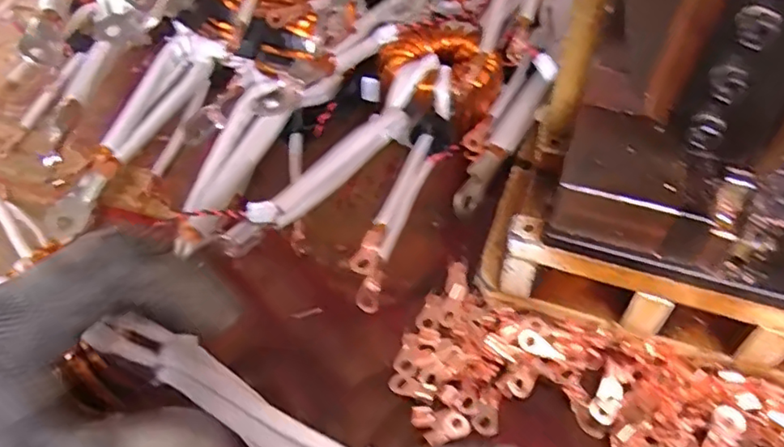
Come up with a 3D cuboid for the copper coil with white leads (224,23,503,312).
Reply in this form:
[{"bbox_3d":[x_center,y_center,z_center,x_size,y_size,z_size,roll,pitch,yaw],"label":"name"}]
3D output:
[{"bbox_3d":[-0.005,-0.042,0.366,0.087,0.061,0.214,21,55,18],"label":"copper coil with white leads"}]

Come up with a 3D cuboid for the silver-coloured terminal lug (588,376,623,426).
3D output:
[{"bbox_3d":[0.109,0.089,0.293,0.013,0.004,0.024,28,58,22],"label":"silver-coloured terminal lug"}]

